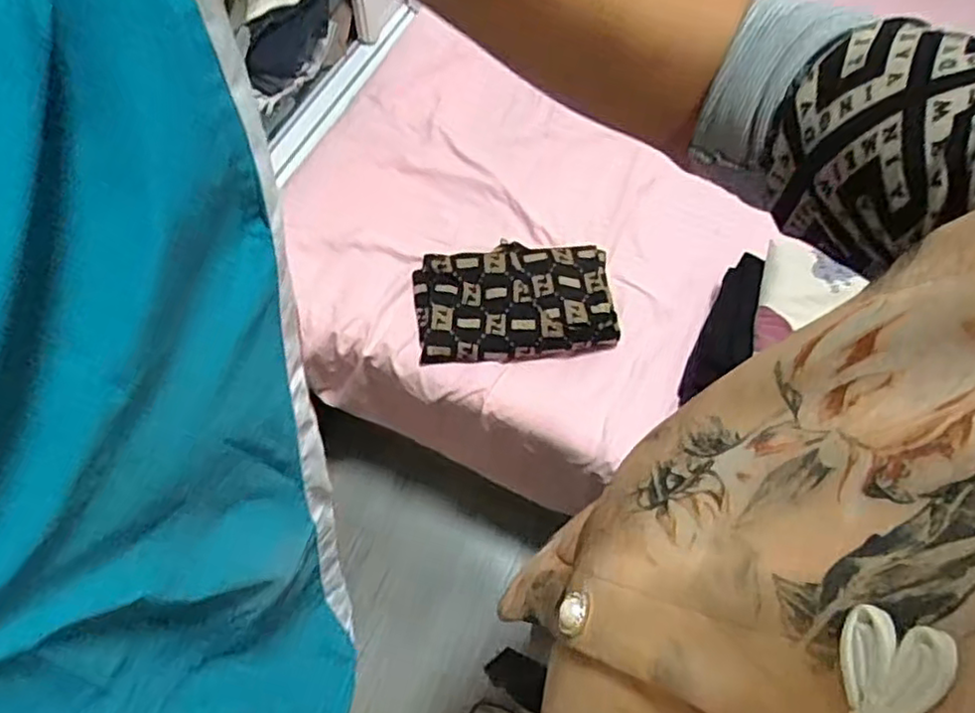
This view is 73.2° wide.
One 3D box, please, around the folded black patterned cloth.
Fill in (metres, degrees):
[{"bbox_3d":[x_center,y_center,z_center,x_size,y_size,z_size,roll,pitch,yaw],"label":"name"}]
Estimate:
[{"bbox_3d":[0.039,-0.090,0.979,0.290,0.059,0.191,-4,63,-4],"label":"folded black patterned cloth"}]

